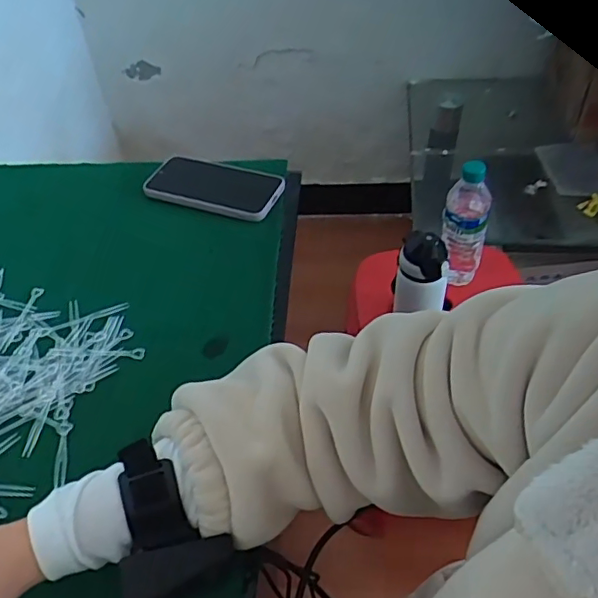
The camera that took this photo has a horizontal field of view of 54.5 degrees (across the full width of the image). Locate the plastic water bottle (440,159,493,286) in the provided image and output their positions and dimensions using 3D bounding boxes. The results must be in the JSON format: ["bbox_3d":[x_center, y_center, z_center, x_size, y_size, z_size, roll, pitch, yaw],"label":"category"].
[{"bbox_3d":[0.260,-0.117,0.910,0.070,0.229,0.057,13,49,17],"label":"plastic water bottle"}]

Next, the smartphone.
[{"bbox_3d":[-0.099,-0.135,0.688,0.160,0.014,0.077,14,49,14],"label":"smartphone"}]

